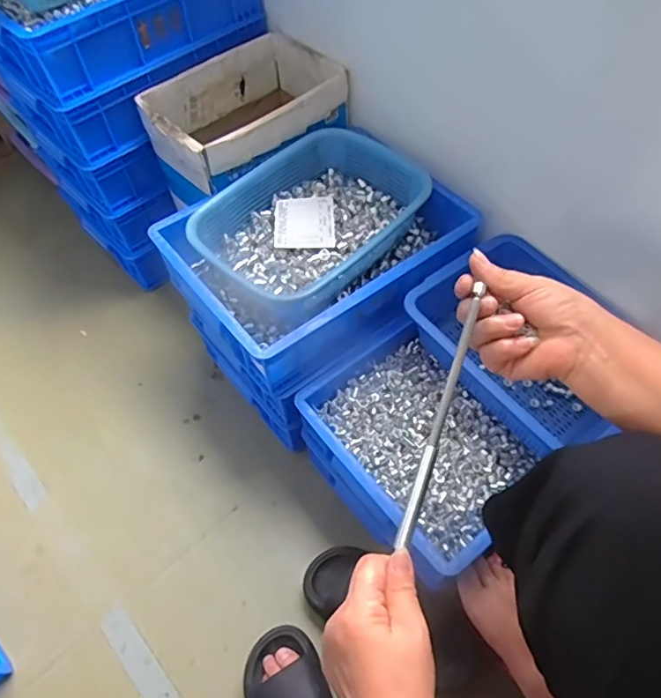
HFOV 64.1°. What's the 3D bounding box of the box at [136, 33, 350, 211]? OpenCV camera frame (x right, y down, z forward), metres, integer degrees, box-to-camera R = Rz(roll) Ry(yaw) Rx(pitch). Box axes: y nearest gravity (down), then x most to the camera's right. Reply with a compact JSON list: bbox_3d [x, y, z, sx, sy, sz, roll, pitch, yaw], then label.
[{"bbox_3d":[-0.138,-0.382,0.919,0.306,0.160,0.215,-37,63,-21],"label":"box"}]

